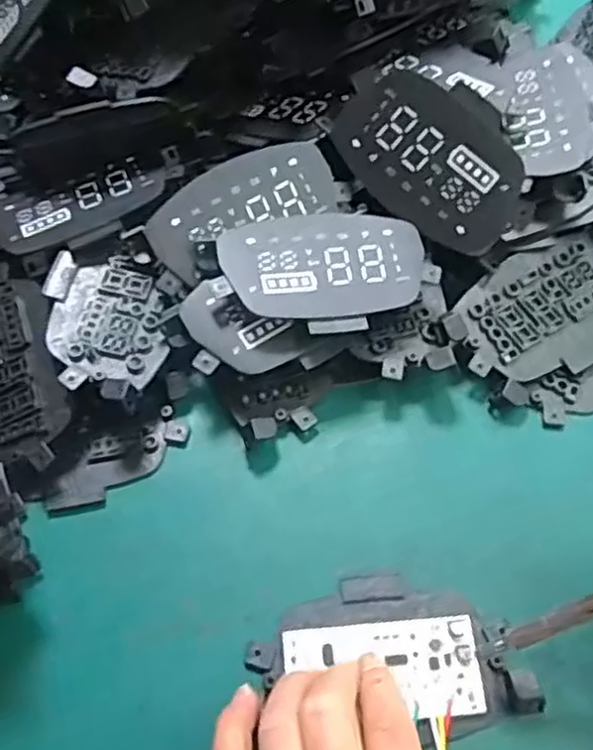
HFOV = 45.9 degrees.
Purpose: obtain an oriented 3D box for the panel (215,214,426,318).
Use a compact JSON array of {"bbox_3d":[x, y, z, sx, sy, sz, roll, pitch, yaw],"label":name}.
[{"bbox_3d":[0.015,-0.055,0.349,0.101,0.004,0.061,-4,62,-10],"label":"panel"}]

